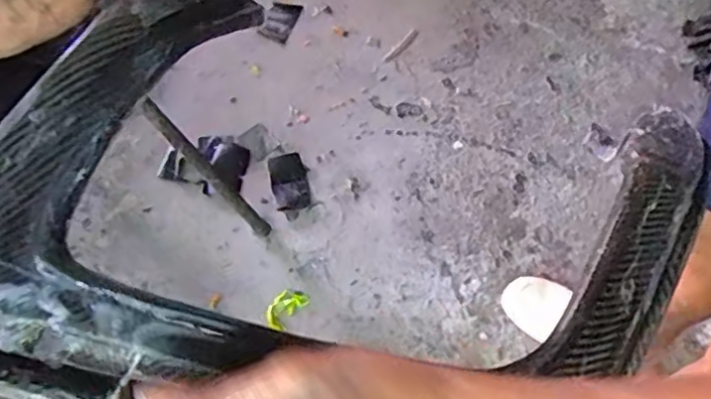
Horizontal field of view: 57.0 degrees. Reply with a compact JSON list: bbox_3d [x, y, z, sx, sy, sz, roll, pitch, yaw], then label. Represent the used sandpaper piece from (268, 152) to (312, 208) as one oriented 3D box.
[{"bbox_3d":[-0.129,-0.036,1.288,0.071,0.010,0.117,-11,66,-6],"label":"used sandpaper piece"}]

